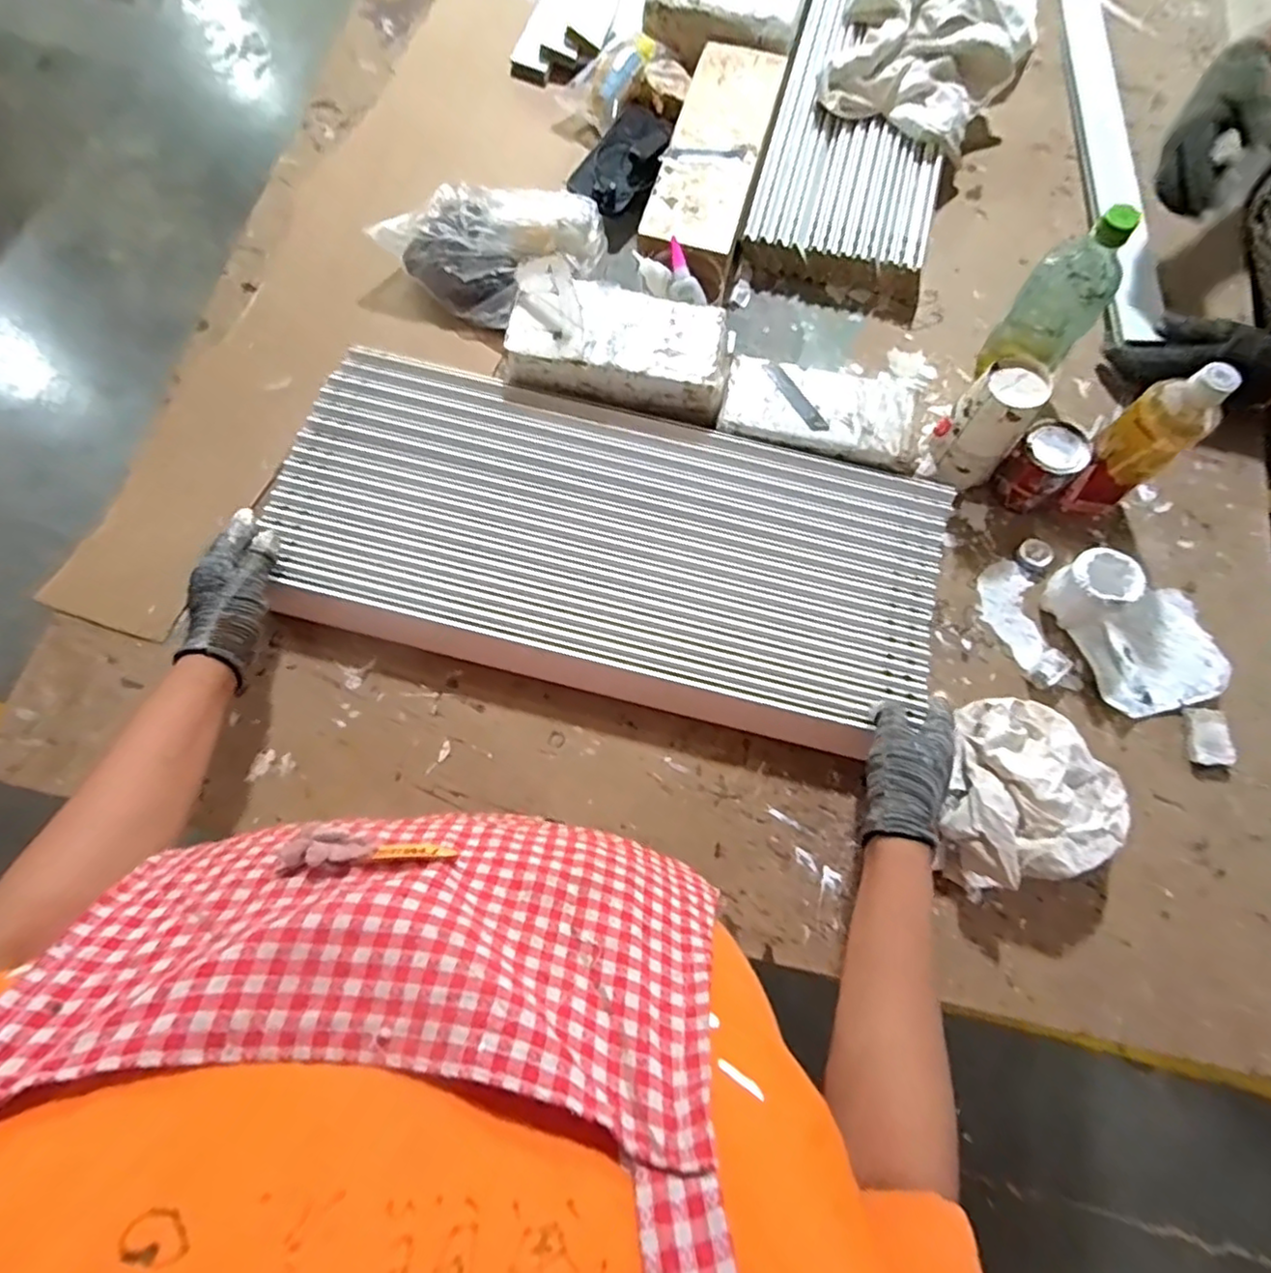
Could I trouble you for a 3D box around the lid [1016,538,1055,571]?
[{"bbox_3d":[0.419,-0.087,0.660,0.031,0.008,0.033,0,73,-2],"label":"lid"}]

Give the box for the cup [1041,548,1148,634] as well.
[{"bbox_3d":[0.443,-0.044,0.617,0.062,0.070,0.065,0,73,-2],"label":"cup"}]

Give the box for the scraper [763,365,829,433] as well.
[{"bbox_3d":[0.169,-0.251,0.664,0.017,0.004,0.098,-30,73,-2],"label":"scraper"}]

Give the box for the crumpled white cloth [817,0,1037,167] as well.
[{"bbox_3d":[0.425,-0.844,0.856,0.262,0.074,0.464,19,73,4],"label":"crumpled white cloth"}]

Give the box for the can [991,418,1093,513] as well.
[{"bbox_3d":[0.422,-0.180,0.657,0.073,0.067,0.064,-41,78,-12],"label":"can"}]

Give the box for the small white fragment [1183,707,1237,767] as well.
[{"bbox_3d":[0.546,0.095,0.600,0.031,0.014,0.054,5,73,0],"label":"small white fragment"}]

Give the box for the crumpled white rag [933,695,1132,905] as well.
[{"bbox_3d":[0.352,0.144,0.566,0.141,0.064,0.189,20,74,4],"label":"crumpled white rag"}]

